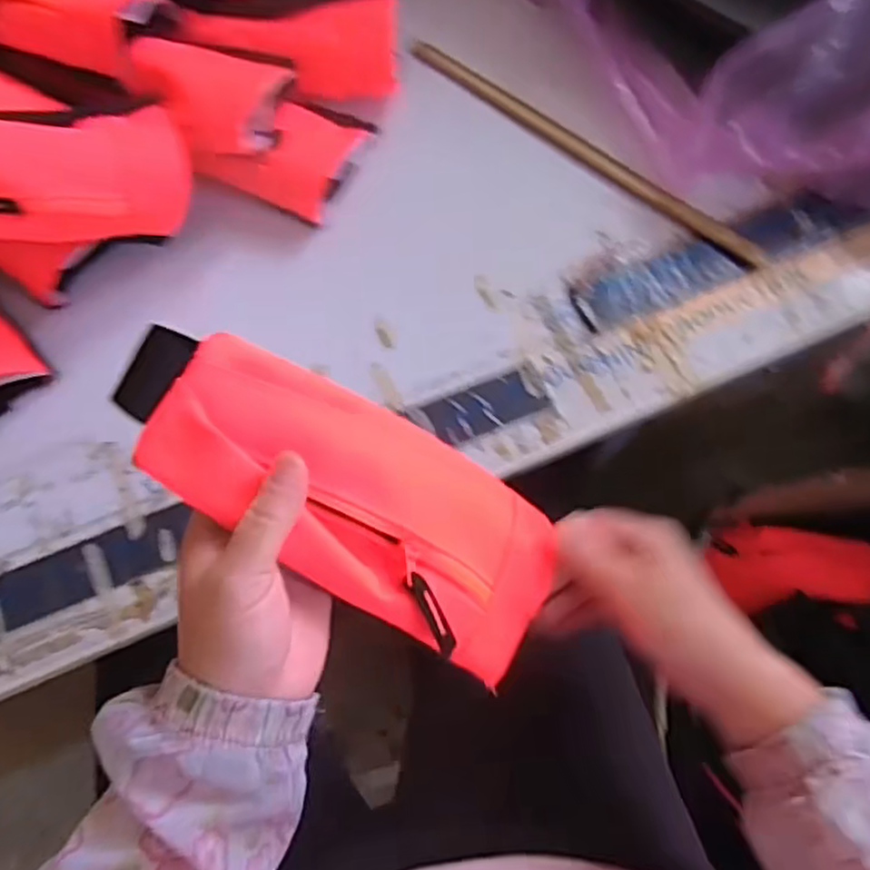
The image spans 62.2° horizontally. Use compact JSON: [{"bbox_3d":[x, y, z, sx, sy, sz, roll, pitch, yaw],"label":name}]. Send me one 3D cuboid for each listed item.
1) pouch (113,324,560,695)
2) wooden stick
[{"bbox_3d":[-0.032,0.033,0.357,0.243,0.038,0.094,35,72,-24],"label":"pouch"},{"bbox_3d":[0.116,-0.229,0.575,0.330,0.015,0.019,38,76,13],"label":"wooden stick"}]

